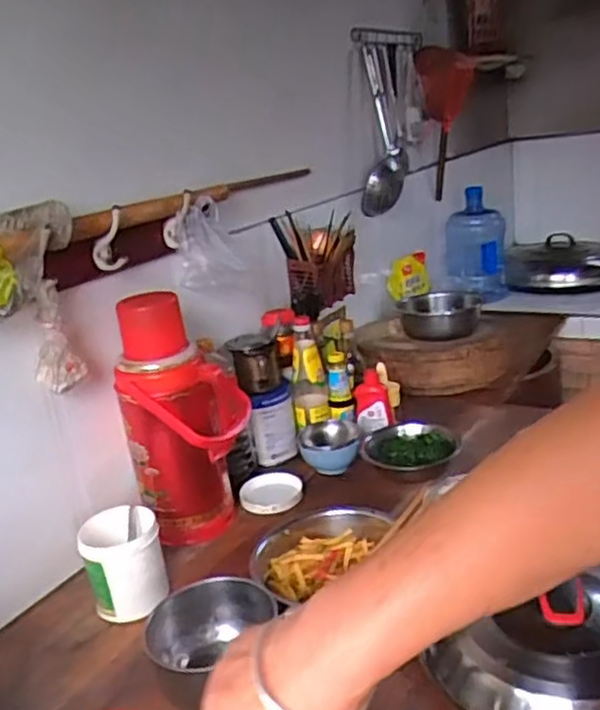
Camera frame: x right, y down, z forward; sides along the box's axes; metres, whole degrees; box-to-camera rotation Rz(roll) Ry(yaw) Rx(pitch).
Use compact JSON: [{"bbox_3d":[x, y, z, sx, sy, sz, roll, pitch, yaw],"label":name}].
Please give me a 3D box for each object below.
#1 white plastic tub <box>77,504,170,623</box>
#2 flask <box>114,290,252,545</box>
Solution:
[{"bbox_3d":[-0.263,0.312,1.048,0.110,0.128,0.110,-7,19,2],"label":"white plastic tub"},{"bbox_3d":[-0.188,0.108,1.170,0.207,0.402,0.133,-11,19,-10],"label":"flask"}]

